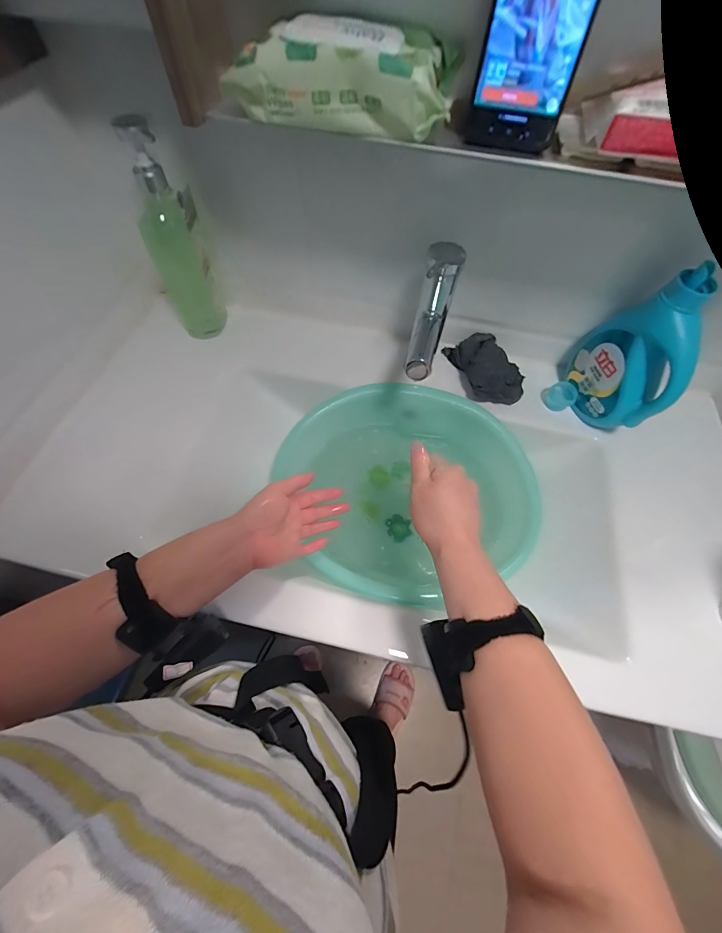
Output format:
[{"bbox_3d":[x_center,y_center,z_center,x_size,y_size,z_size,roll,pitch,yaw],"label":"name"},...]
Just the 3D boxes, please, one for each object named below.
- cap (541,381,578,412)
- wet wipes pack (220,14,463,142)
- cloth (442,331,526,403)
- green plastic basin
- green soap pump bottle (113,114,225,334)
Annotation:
[{"bbox_3d":[0.321,-0.113,0.572,0.037,0.037,0.037,1,64,-2],"label":"cap"},{"bbox_3d":[-0.016,-0.342,0.307,0.193,0.052,0.099,7,64,1],"label":"wet wipes pack"},{"bbox_3d":[0.202,-0.163,0.571,0.087,0.053,0.129,-9,64,-7],"label":"cloth"},{"bbox_3d":[0.073,0.037,0.572,0.333,0.155,0.329,1,64,-2],"label":"green plastic basin"},{"bbox_3d":[-0.281,-0.333,0.527,0.081,0.274,0.090,-29,68,-15],"label":"green soap pump bottle"}]

